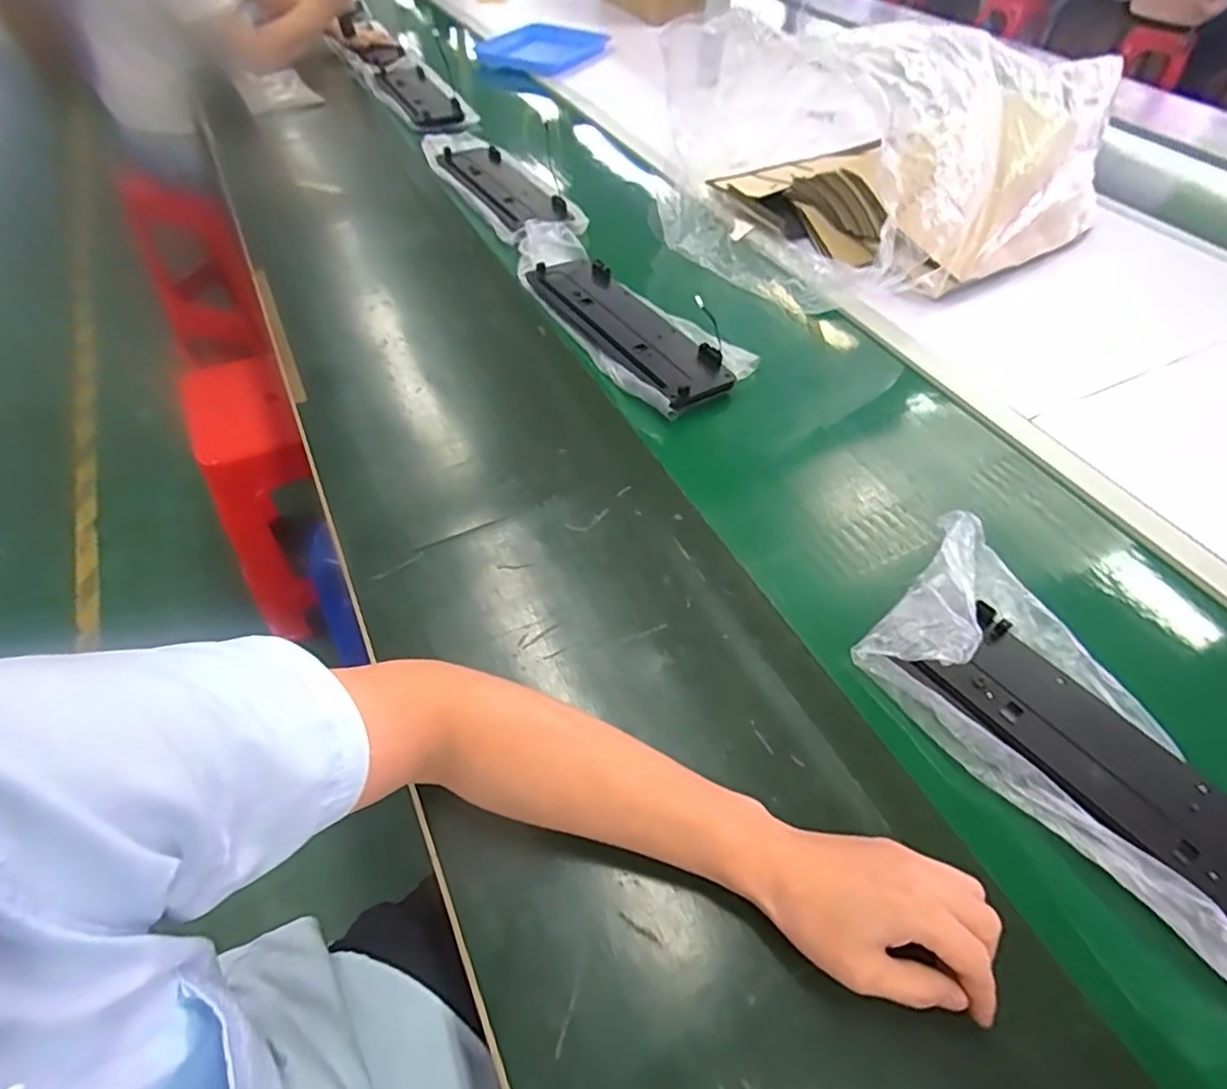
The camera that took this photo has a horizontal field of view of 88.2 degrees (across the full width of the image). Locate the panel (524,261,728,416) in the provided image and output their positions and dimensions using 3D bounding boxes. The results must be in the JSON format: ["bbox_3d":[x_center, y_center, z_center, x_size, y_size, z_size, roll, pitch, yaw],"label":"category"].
[{"bbox_3d":[0.011,-0.300,0.850,0.106,0.018,0.361,-29,58,-22],"label":"panel"}]

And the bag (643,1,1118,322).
[{"bbox_3d":[0.425,-0.656,1.003,0.664,0.248,0.552,-22,55,-18],"label":"bag"}]

